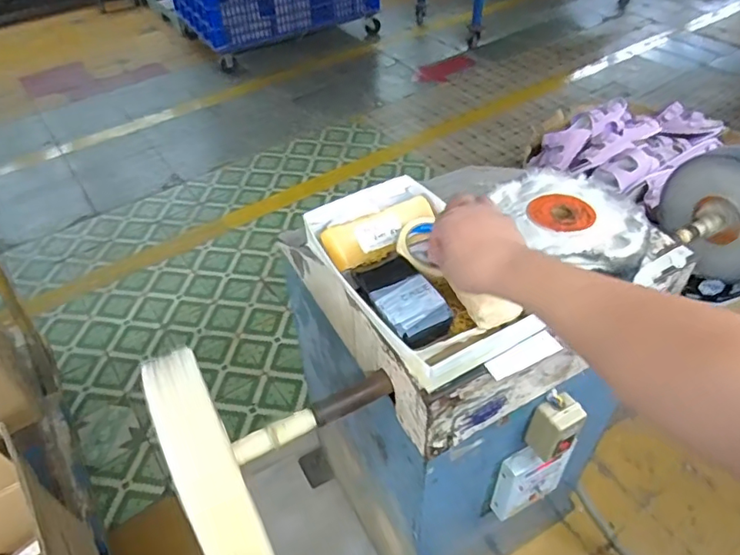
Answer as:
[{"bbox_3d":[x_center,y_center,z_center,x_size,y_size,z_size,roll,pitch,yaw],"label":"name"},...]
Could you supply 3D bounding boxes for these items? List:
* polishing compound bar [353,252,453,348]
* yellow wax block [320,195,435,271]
[{"bbox_3d":[0.040,0.023,0.683,0.075,0.031,0.149,-20,48,-17],"label":"polishing compound bar"},{"bbox_3d":[0.020,-0.063,0.756,0.168,0.037,0.067,-23,48,-19],"label":"yellow wax block"}]

